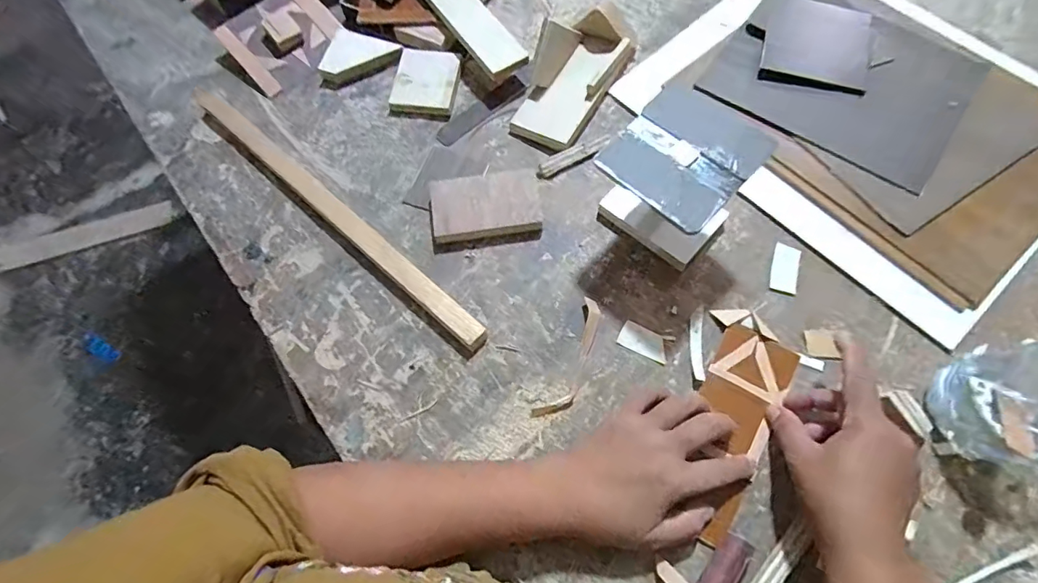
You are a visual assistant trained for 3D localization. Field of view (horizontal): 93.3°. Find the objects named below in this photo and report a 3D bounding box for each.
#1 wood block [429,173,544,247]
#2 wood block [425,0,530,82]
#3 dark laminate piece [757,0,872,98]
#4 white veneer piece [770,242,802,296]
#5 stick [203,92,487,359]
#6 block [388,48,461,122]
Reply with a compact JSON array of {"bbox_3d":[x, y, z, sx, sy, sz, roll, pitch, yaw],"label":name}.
[{"bbox_3d":[-0.032,-0.083,0.482,0.107,0.020,0.070,-7,68,0],"label":"wood block"},{"bbox_3d":[-0.073,-0.330,0.558,0.053,0.017,0.230,-30,71,-15],"label":"wood block"},{"bbox_3d":[0.324,-0.272,0.532,0.107,0.011,0.125,16,70,9],"label":"dark laminate piece"},{"bbox_3d":[0.246,-0.021,0.451,0.024,0.004,0.047,17,70,10],"label":"white veneer piece"},{"bbox_3d":[-0.190,-0.086,0.484,0.412,0.021,0.025,40,75,17],"label":"stick"},{"bbox_3d":[-0.104,-0.234,0.548,0.071,0.017,0.082,5,68,5],"label":"block"}]

